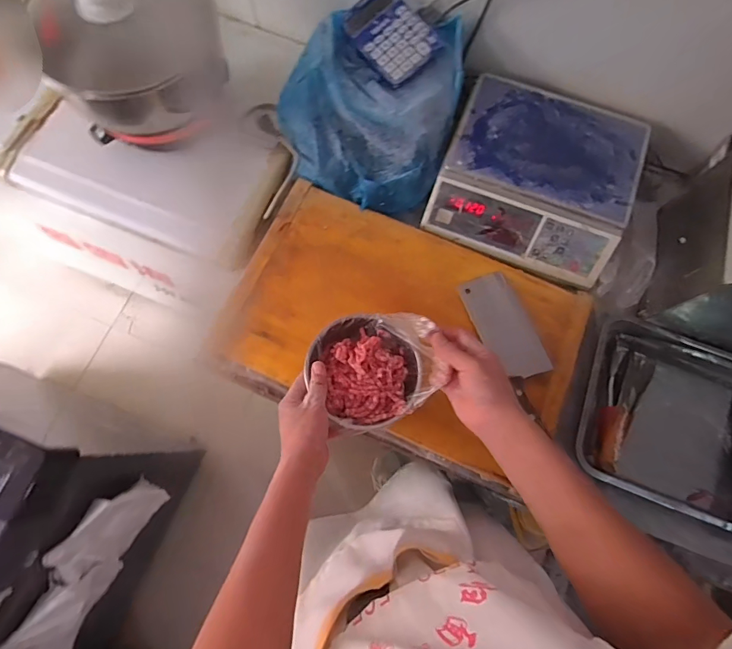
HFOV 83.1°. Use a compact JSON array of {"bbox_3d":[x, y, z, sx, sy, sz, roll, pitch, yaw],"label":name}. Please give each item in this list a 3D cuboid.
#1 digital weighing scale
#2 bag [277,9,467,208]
[{"bbox_3d":[0.316,-0.275,0.771,0.335,0.098,0.315,20,75,5],"label":"digital weighing scale"},{"bbox_3d":[0.013,-0.396,0.748,0.294,0.148,0.309,20,75,5],"label":"bag"}]

